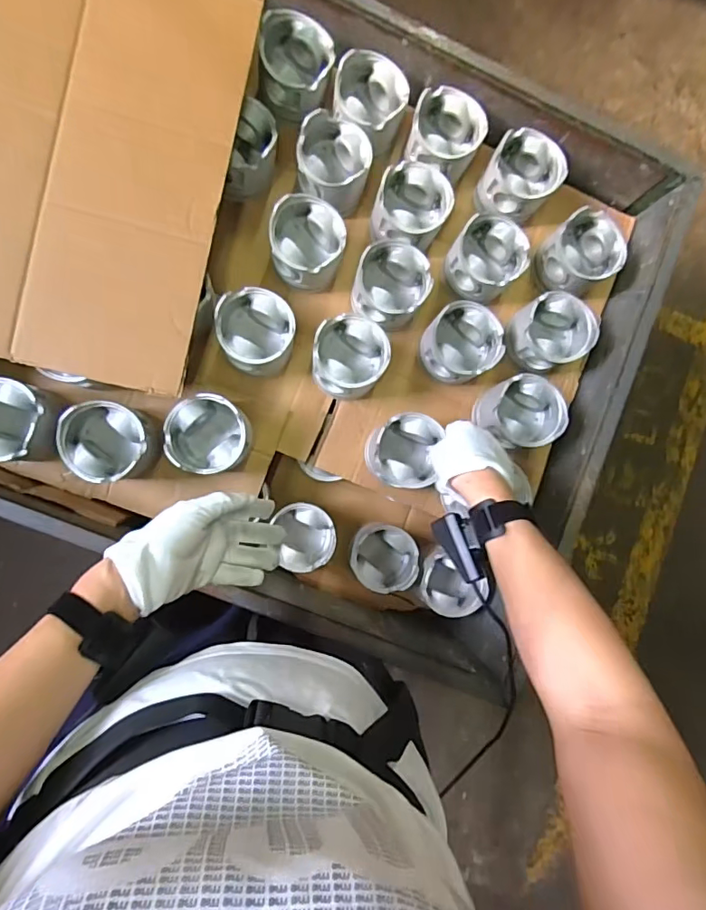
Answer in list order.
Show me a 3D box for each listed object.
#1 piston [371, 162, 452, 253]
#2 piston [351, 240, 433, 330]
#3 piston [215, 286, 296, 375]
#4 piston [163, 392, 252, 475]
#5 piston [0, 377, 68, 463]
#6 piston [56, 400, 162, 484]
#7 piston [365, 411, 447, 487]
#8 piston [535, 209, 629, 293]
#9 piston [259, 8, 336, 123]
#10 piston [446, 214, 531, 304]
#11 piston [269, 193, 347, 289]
[{"bbox_3d":[0.076,-0.322,0.668,0.092,0.086,0.100,0,89,-8],"label":"piston"},{"bbox_3d":[0.049,-0.219,0.666,0.090,0.086,0.092,0,89,-8],"label":"piston"},{"bbox_3d":[-0.119,-0.155,0.637,0.089,0.086,0.095,0,89,-8],"label":"piston"},{"bbox_3d":[-0.176,-0.025,0.627,0.091,0.087,0.090,0,89,-8],"label":"piston"},{"bbox_3d":[-0.396,-0.039,0.594,0.096,0.086,0.091,0,89,-8],"label":"piston"},{"bbox_3d":[-0.290,-0.015,0.613,0.099,0.084,0.092,3,89,-8],"label":"piston"},{"bbox_3d":[0.063,-0.006,0.639,0.086,0.080,0.089,7,89,-3],"label":"piston"},{"bbox_3d":[0.304,-0.271,0.689,0.101,0.073,0.094,0,89,-8],"label":"piston"},{"bbox_3d":[-0.072,-0.495,0.644,0.090,0.062,0.100,16,87,-7],"label":"piston"},{"bbox_3d":[0.175,-0.260,0.673,0.096,0.074,0.093,0,89,-8],"label":"piston"},{"bbox_3d":[-0.059,-0.269,0.647,0.093,0.075,0.100,10,88,-7],"label":"piston"}]

